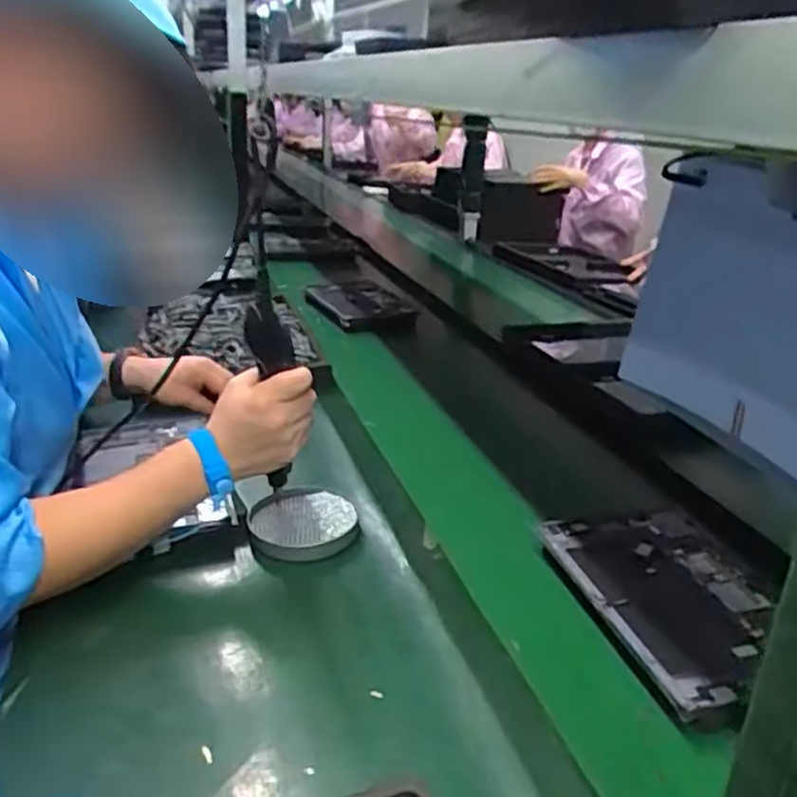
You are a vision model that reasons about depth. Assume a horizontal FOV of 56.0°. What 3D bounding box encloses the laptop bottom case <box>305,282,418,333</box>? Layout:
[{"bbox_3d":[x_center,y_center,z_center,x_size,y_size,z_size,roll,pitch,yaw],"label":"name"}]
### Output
[{"bbox_3d":[-0.077,-0.191,1.470,0.156,0.025,0.226,-11,28,-29],"label":"laptop bottom case"}]

